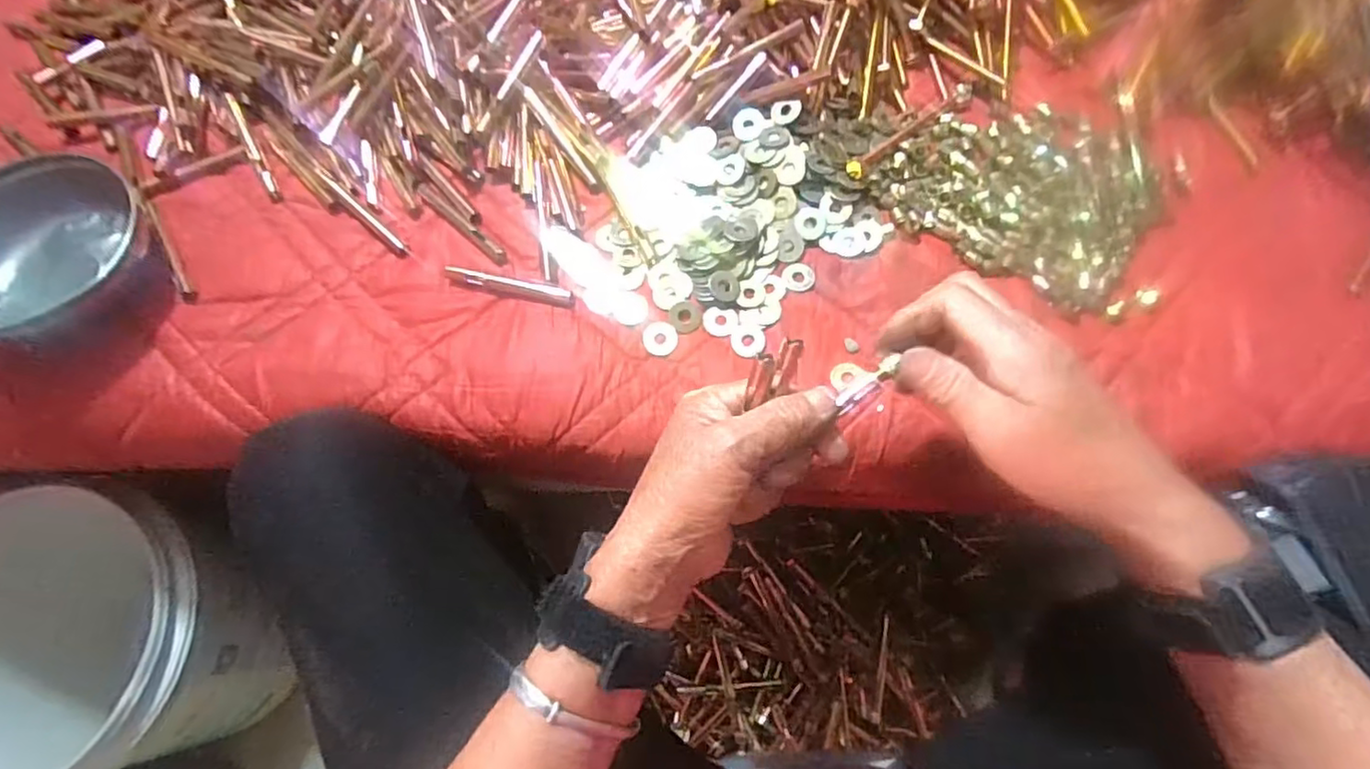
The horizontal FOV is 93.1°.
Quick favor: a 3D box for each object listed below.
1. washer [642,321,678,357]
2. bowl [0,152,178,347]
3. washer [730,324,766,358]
[{"bbox_3d":[-0.016,-0.031,0.426,0.023,0.004,0.022,-1,70,3],"label":"washer"},{"bbox_3d":[-0.423,-0.081,0.438,0.145,0.053,0.139,-1,70,3],"label":"bowl"},{"bbox_3d":[0.041,-0.029,0.421,0.022,0.004,0.023,-1,70,3],"label":"washer"}]

